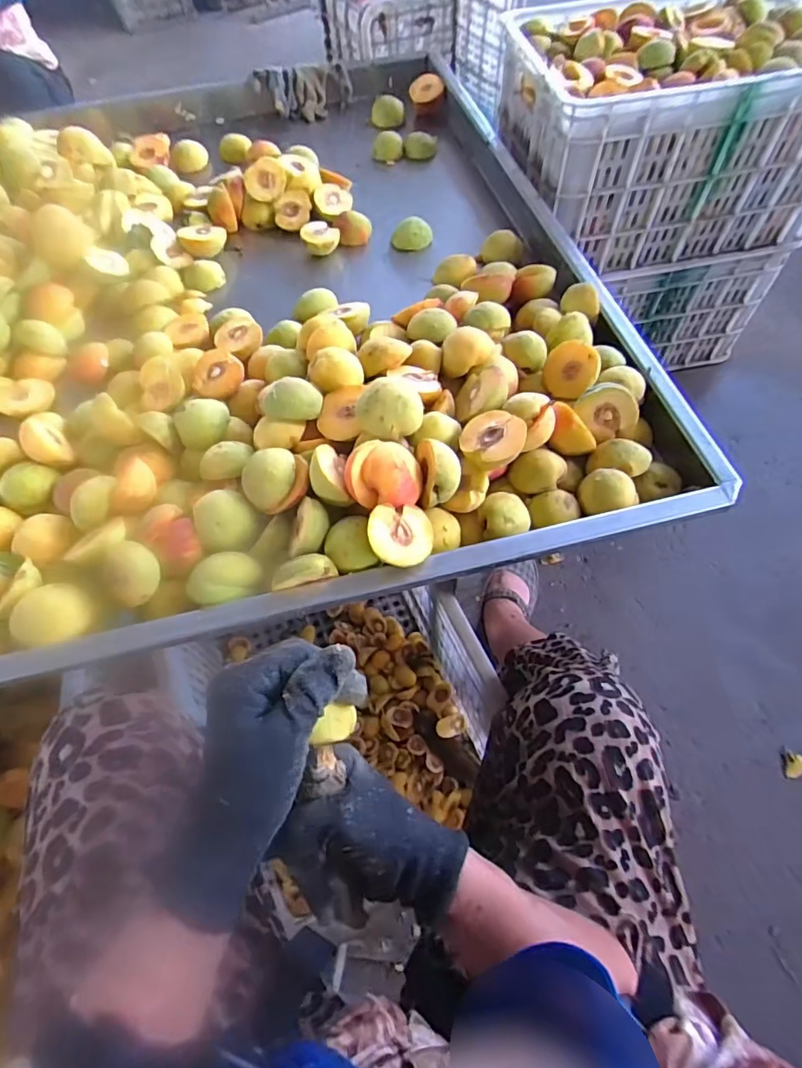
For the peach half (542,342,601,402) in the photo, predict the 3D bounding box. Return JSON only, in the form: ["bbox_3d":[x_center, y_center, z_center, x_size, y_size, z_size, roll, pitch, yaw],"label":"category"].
[{"bbox_3d":[0.194,-0.183,0.584,0.061,0.059,0.029,23,16,35],"label":"peach half"}]

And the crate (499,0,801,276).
[{"bbox_3d":[0.493,-0.757,0.975,0.603,0.288,0.403,-13,60,-5],"label":"crate"}]

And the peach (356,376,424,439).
[{"bbox_3d":[-0.012,-0.122,0.504,0.063,0.046,0.058,-37,65,-17],"label":"peach"}]

